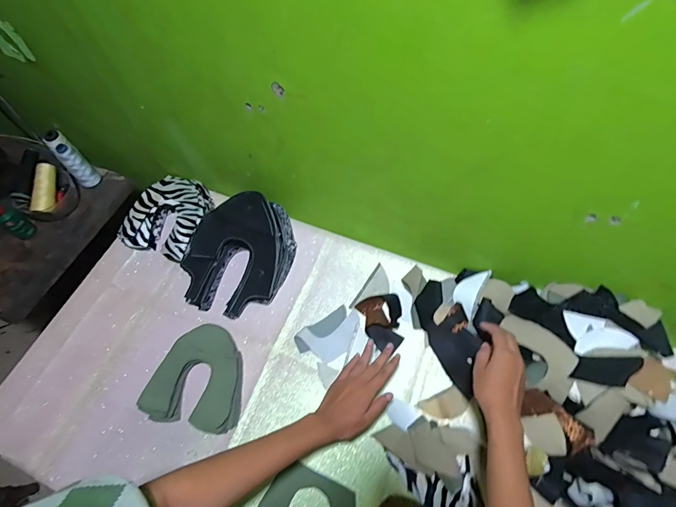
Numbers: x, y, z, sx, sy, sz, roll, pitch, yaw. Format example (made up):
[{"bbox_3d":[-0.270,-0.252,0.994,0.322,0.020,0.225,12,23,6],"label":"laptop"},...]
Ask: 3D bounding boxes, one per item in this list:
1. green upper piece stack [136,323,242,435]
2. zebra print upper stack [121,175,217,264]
[{"bbox_3d":[-0.244,0.213,0.661,0.166,0.038,0.168,9,62,7],"label":"green upper piece stack"},{"bbox_3d":[-0.352,-0.079,0.800,0.164,0.077,0.191,22,64,13],"label":"zebra print upper stack"}]

